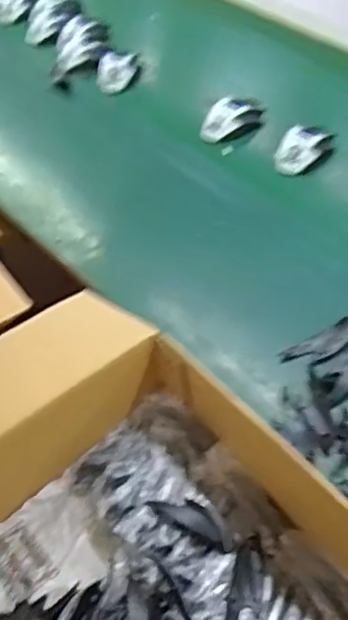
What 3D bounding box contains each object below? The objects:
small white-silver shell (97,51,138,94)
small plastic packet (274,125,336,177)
[{"bbox_3d":[-0.107,-0.446,1.216,0.070,0.025,0.106,-1,50,4],"label":"small white-silver shell"},{"bbox_3d":[0.203,-0.250,1.024,0.073,0.033,0.096,22,55,22],"label":"small plastic packet"}]

